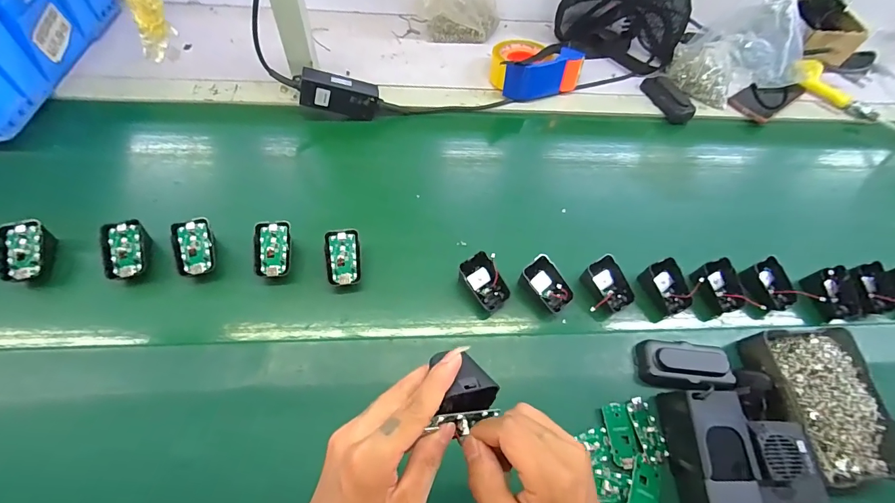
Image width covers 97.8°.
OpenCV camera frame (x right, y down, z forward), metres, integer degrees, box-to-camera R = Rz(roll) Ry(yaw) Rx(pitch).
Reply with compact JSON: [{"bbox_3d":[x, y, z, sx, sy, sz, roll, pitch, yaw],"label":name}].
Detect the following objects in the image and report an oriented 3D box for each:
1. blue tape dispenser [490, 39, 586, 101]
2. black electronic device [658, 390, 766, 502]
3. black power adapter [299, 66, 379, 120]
[{"bbox_3d":[0.152,-0.335,0.703,0.149,0.067,0.112,-10,61,-10],"label":"blue tape dispenser"},{"bbox_3d":[0.270,0.224,0.391,0.064,0.055,0.153,4,60,-2],"label":"black electronic device"},{"bbox_3d":[-0.170,-0.245,0.614,0.114,0.056,0.031,7,58,-24],"label":"black power adapter"}]

